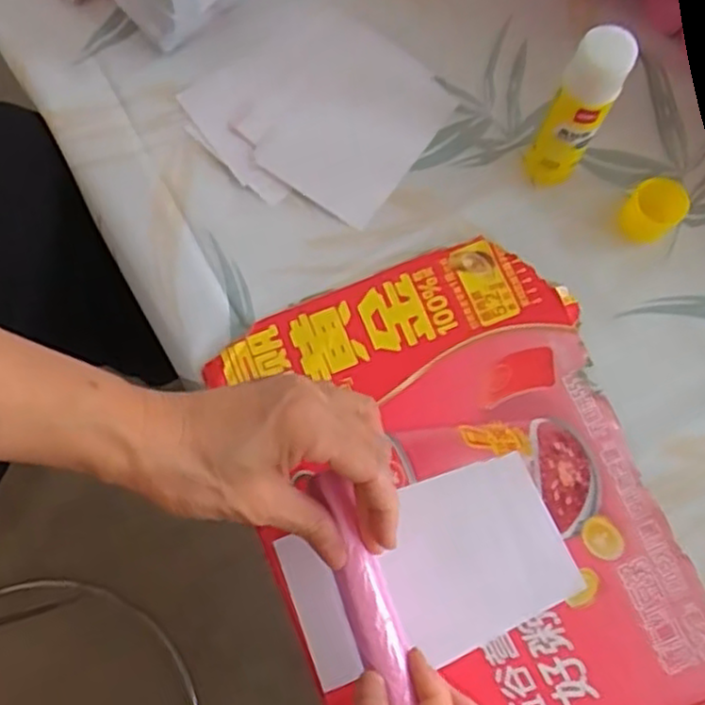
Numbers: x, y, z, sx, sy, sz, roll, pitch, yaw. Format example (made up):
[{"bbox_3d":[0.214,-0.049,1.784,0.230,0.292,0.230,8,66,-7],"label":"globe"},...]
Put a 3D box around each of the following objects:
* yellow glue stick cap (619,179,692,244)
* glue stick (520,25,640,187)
[{"bbox_3d":[0.174,-0.082,0.419,0.029,0.030,0.030,0,76,0],"label":"yellow glue stick cap"},{"bbox_3d":[0.120,-0.127,0.389,0.028,0.110,0.025,26,77,6],"label":"glue stick"}]

